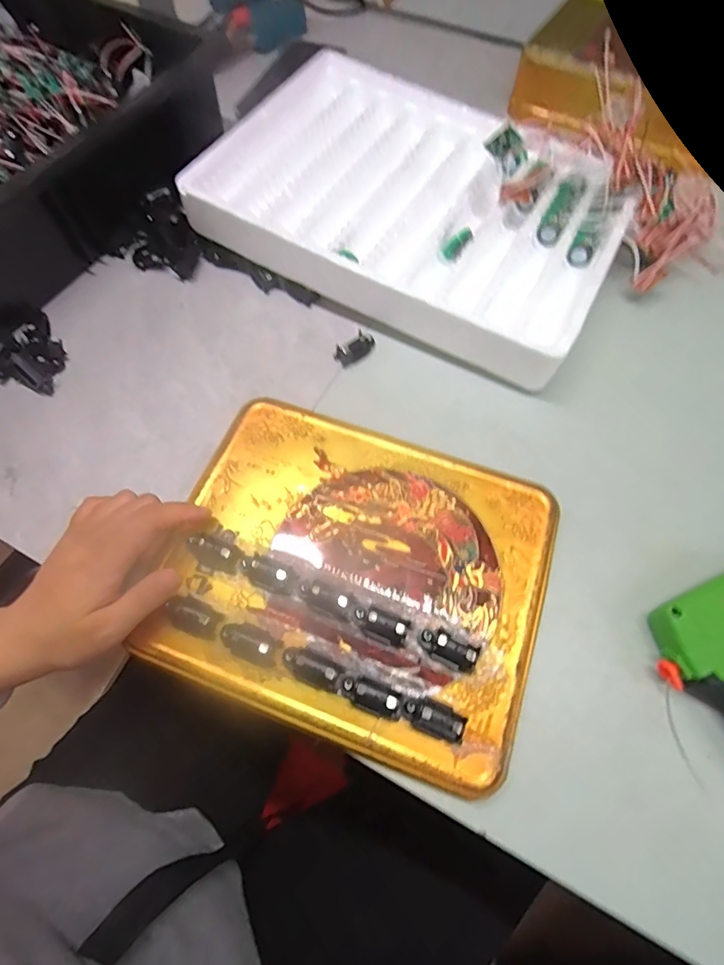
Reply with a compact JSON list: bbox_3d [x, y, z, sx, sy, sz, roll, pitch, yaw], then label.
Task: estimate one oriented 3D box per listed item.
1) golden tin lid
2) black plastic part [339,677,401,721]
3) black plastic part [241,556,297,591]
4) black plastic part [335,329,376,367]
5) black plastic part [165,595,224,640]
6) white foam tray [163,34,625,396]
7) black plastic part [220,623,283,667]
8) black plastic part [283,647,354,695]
[{"bbox_3d":[-0.004,0.053,0.296,0.226,0.017,0.192,19,64,8],"label":"golden tin lid"},{"bbox_3d":[0.005,0.122,0.266,0.036,0.004,0.013,19,66,9],"label":"black plastic part"},{"bbox_3d":[-0.058,0.055,0.289,0.033,0.014,0.016,18,66,9],"label":"black plastic part"},{"bbox_3d":[-0.005,-0.111,0.384,0.036,0.013,0.017,-34,69,-15],"label":"black plastic part"},{"bbox_3d":[-0.099,0.079,0.276,0.029,0.015,0.018,21,67,10],"label":"black plastic part"},{"bbox_3d":[0.048,-0.243,0.420,0.340,0.068,0.261,26,68,12],"label":"white foam tray"},{"bbox_3d":[-0.065,0.092,0.271,0.036,0.011,0.017,20,66,9],"label":"black plastic part"},{"bbox_3d":[-0.025,0.106,0.265,0.041,0.015,0.015,21,67,10],"label":"black plastic part"}]

